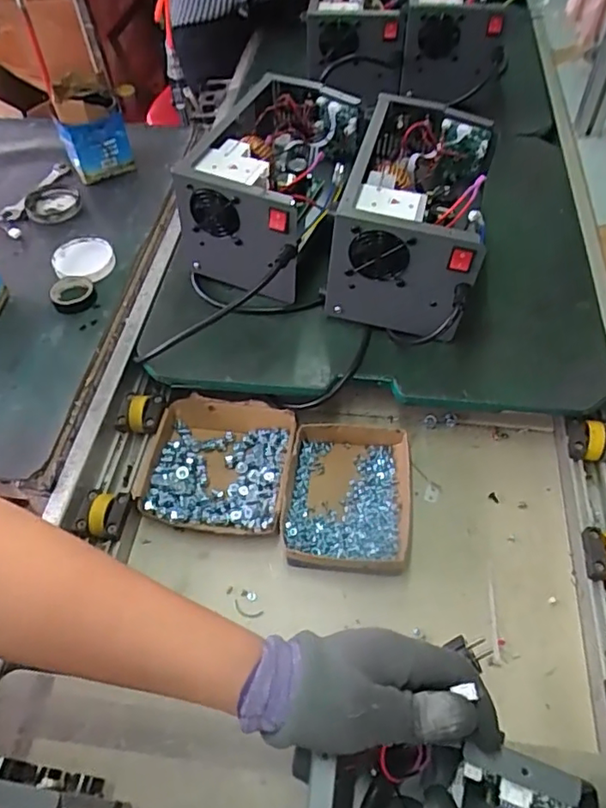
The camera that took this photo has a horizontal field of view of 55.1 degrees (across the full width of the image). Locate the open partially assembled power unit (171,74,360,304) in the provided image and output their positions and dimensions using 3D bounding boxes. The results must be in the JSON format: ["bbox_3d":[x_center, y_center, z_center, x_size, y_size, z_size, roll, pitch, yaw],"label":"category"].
[{"bbox_3d":[-0.038,-0.303,0.821,0.182,0.160,0.307,18,57,15],"label":"open partially assembled power unit"}]

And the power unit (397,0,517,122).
[{"bbox_3d":[0.280,-0.715,1.095,0.173,0.133,0.325,5,54,7],"label":"power unit"}]

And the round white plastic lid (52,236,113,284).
[{"bbox_3d":[-0.325,-0.214,0.861,0.086,0.015,0.098,-28,57,-16],"label":"round white plastic lid"}]

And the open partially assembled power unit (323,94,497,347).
[{"bbox_3d":[0.149,-0.241,0.761,0.167,0.167,0.309,13,56,13],"label":"open partially assembled power unit"}]

